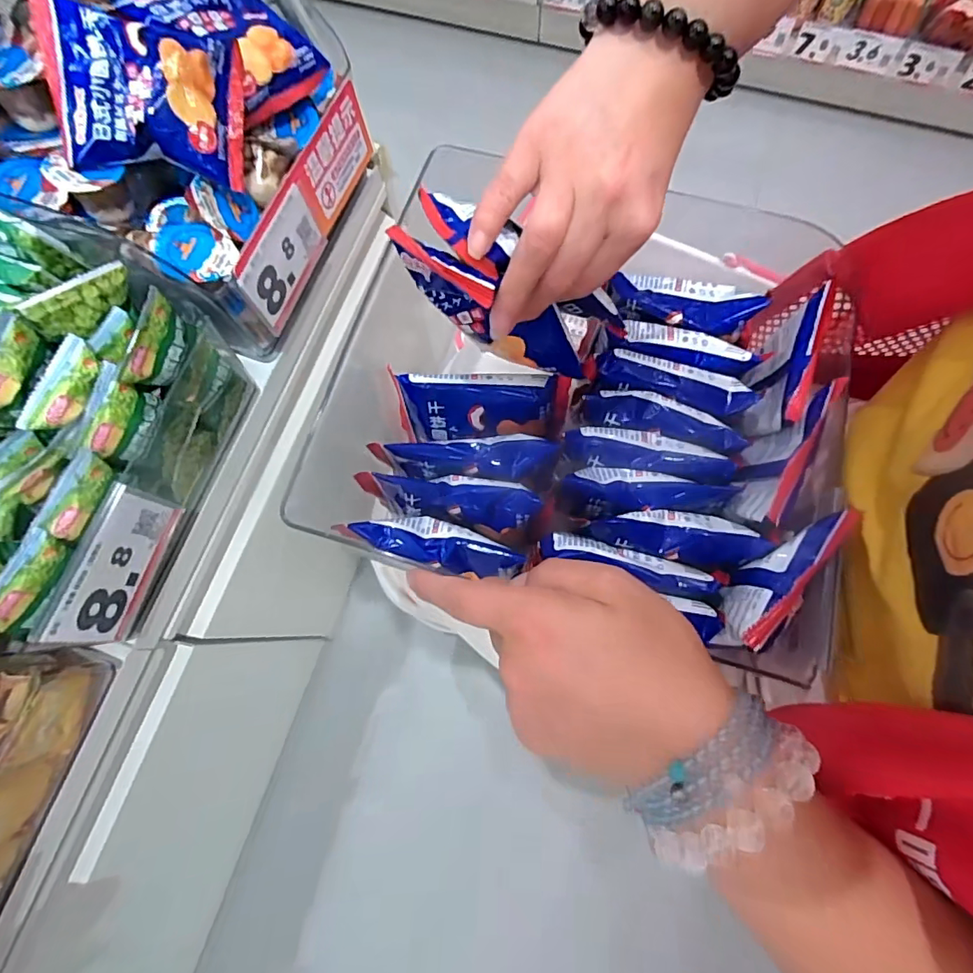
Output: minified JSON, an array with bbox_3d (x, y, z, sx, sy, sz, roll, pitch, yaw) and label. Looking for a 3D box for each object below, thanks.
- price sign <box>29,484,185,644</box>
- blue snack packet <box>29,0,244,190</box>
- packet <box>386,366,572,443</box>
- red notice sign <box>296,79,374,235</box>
[{"bbox_3d":[-0.236,0.051,0.329,0.012,0.062,0.095,14,75,5],"label":"price sign"},{"bbox_3d":[-0.218,-0.245,0.325,0.112,0.033,0.084,6,101,-4],"label":"blue snack packet"},{"bbox_3d":[-0.003,-0.054,0.334,0.107,0.050,0.022,2,43,3],"label":"packet"},{"bbox_3d":[-0.121,-0.262,0.415,0.006,0.062,0.099,20,75,14],"label":"red notice sign"}]

